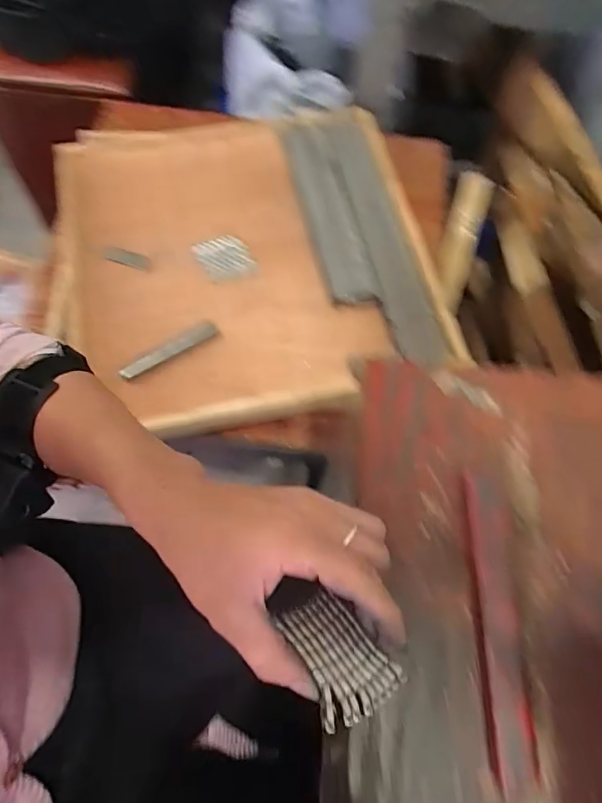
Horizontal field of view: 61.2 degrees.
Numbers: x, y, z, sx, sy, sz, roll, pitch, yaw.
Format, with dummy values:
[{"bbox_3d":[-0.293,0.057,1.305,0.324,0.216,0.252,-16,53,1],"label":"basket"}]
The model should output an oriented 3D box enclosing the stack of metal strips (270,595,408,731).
[{"bbox_3d":[0.019,0.116,0.235,0.040,0.010,0.053,-24,68,-12],"label":"stack of metal strips"}]

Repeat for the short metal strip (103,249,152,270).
[{"bbox_3d":[-0.203,-0.167,0.595,0.055,0.004,0.018,10,76,-5],"label":"short metal strip"}]

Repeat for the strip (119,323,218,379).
[{"bbox_3d":[-0.137,-0.053,0.530,0.106,0.011,0.016,-32,71,-15],"label":"strip"}]

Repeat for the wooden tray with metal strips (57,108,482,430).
[{"bbox_3d":[-0.066,-0.179,0.584,0.399,0.041,0.412,-11,67,-8],"label":"wooden tray with metal strips"}]

